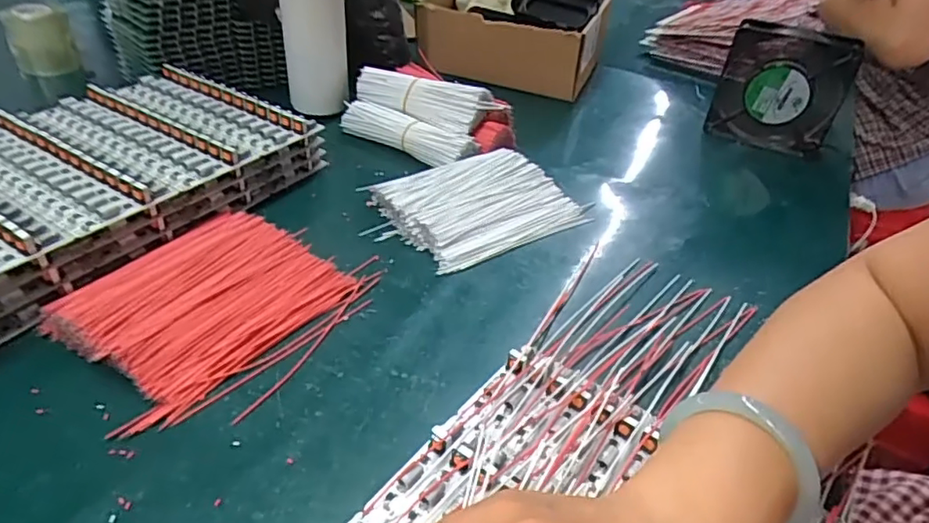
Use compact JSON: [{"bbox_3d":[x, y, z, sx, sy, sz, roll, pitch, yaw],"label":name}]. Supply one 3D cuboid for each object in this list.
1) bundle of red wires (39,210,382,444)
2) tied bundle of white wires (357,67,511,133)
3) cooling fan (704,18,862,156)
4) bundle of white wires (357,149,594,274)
[{"bbox_3d":[-0.161,0.022,0.378,0.154,0.028,0.167,26,42,25],"label":"bundle of red wires"},{"bbox_3d":[-0.040,-0.168,0.586,0.163,0.036,0.047,22,39,20],"label":"tied bundle of white wires"},{"bbox_3d":[0.334,-0.178,0.607,0.120,0.135,0.032,10,38,7],"label":"cooling fan"},{"bbox_3d":[0.012,-0.050,0.495,0.177,0.032,0.112,-14,42,-23],"label":"bundle of white wires"}]

